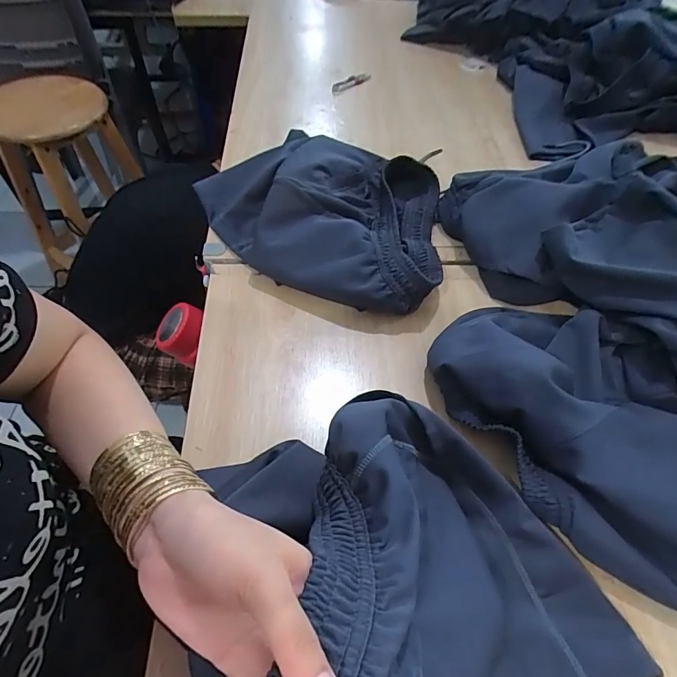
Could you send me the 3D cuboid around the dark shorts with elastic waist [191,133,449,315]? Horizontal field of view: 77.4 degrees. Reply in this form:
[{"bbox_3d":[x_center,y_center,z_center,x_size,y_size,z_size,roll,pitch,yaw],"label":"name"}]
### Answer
[{"bbox_3d":[-0.019,-0.184,0.569,0.345,0.066,0.283,19,55,10],"label":"dark shorts with elastic waist"}]

